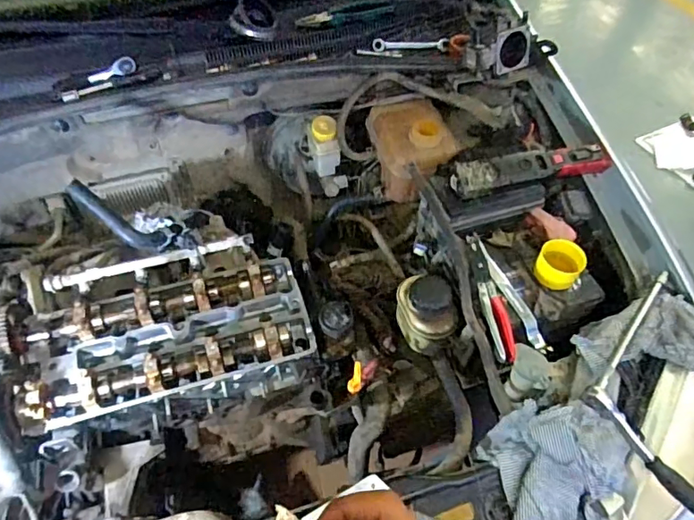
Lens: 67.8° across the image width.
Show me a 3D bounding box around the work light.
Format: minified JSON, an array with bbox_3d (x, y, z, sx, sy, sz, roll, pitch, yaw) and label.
[{"bbox_3d":[0.327,-0.163,0.922,0.289,0.038,0.059,-12,54,-10],"label":"work light"}]

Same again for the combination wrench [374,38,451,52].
[{"bbox_3d":[0.130,-0.438,1.050,0.163,0.006,0.026,-7,89,-16],"label":"combination wrench"}]

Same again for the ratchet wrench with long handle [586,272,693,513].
[{"bbox_3d":[0.481,0.175,0.756,0.192,0.052,0.311,33,59,21],"label":"ratchet wrench with long handle"}]

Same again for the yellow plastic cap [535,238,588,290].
[{"bbox_3d":[0.352,0.006,0.854,0.070,0.048,0.069,1,53,-1],"label":"yellow plastic cap"}]

